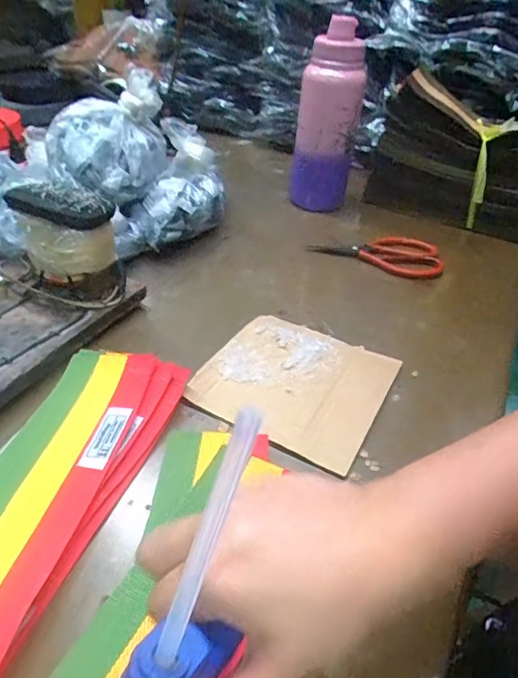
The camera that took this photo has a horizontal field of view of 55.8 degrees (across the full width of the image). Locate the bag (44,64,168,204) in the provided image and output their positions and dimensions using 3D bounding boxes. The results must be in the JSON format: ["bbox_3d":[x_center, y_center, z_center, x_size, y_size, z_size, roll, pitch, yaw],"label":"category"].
[{"bbox_3d":[-0.184,-0.238,0.591,0.143,0.106,0.151,-1,39,-9],"label":"bag"}]

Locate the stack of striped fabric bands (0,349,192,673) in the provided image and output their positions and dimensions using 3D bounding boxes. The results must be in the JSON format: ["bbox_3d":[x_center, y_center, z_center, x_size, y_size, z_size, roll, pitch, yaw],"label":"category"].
[{"bbox_3d":[-0.154,0.111,0.320,0.108,0.019,0.315,15,39,11],"label":"stack of striped fabric bands"}]

